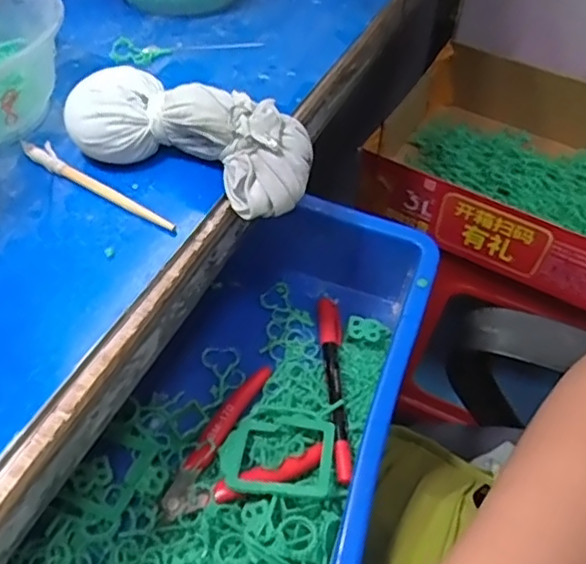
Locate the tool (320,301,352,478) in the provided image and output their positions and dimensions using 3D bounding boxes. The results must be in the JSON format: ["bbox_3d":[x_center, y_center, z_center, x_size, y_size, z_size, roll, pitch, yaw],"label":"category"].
[{"bbox_3d":[0.029,0.066,0.418,0.015,0.012,0.142,0,51,-2],"label":"tool"}]

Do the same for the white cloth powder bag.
[{"bbox_3d":[-0.058,-0.081,0.339,0.135,0.043,0.051,15,52,11],"label":"white cloth powder bag"}]

